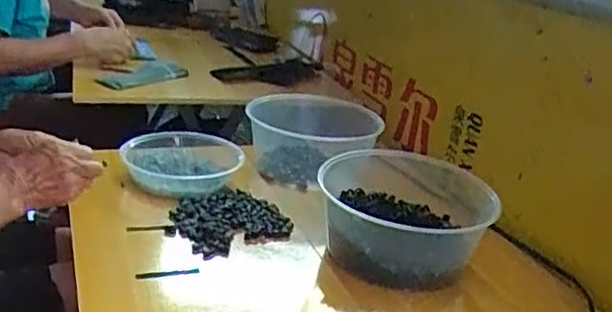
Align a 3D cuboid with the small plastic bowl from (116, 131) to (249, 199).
[{"bbox_3d":[-0.189,0.013,0.983,0.181,0.042,0.195,-2,23,-21],"label":"small plastic bowl"}]

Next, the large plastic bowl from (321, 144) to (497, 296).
[{"bbox_3d":[0.126,0.069,0.845,0.218,0.089,0.264,6,21,-2],"label":"large plastic bowl"}]

